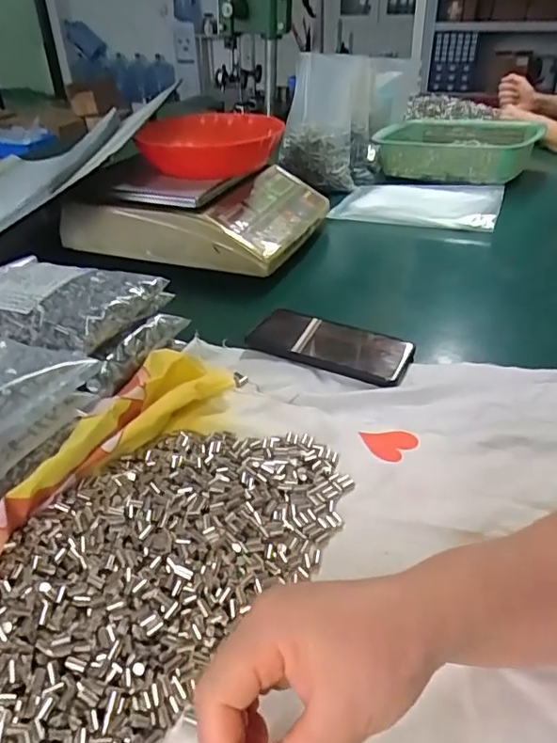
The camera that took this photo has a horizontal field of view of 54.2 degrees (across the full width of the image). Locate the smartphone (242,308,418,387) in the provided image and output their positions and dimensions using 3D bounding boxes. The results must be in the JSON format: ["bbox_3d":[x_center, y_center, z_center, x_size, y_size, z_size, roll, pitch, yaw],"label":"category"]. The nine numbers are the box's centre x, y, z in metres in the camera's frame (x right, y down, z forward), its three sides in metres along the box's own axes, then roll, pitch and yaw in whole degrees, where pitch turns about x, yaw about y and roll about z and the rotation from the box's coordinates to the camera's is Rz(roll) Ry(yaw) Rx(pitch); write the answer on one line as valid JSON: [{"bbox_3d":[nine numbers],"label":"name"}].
[{"bbox_3d":[0.053,-0.029,0.557,0.162,0.013,0.077,16,39,22],"label":"smartphone"}]

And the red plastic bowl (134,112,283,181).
[{"bbox_3d":[-0.107,-0.332,0.798,0.207,0.058,0.207,-1,35,1],"label":"red plastic bowl"}]

